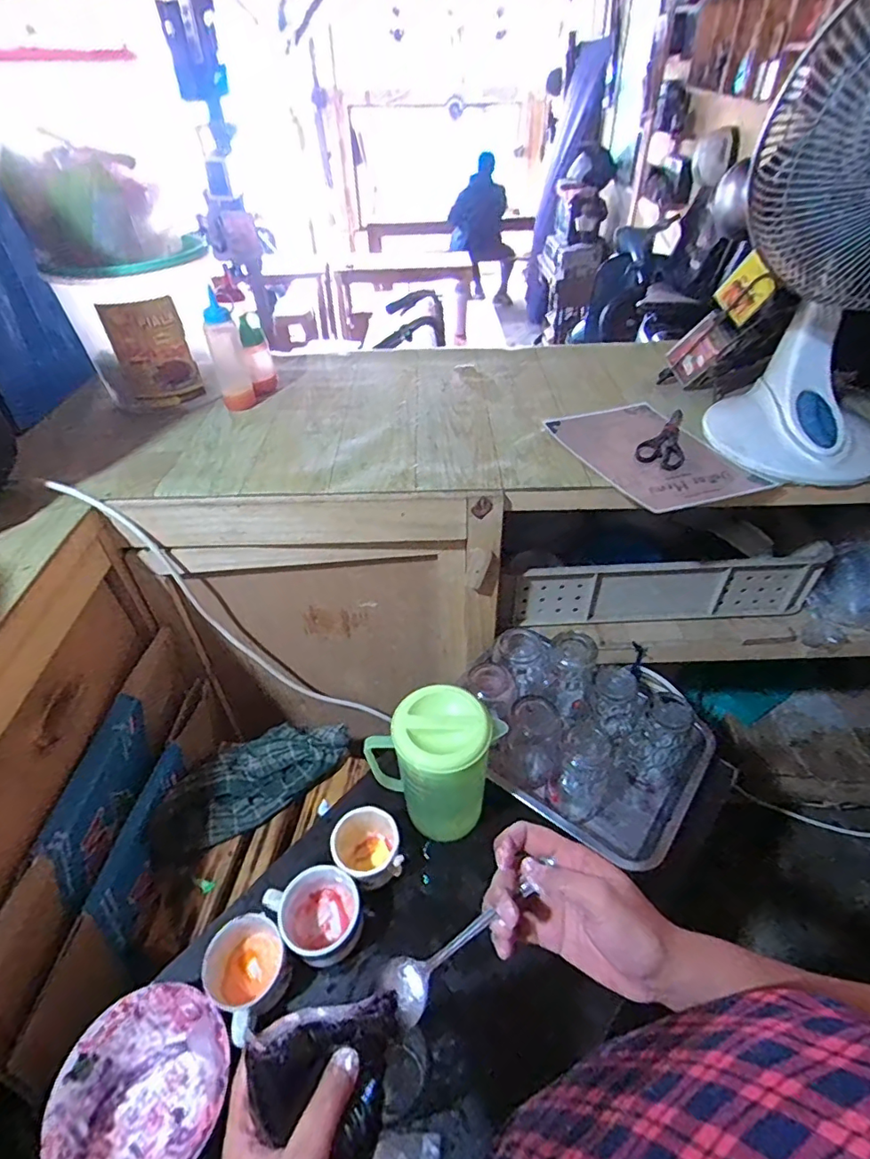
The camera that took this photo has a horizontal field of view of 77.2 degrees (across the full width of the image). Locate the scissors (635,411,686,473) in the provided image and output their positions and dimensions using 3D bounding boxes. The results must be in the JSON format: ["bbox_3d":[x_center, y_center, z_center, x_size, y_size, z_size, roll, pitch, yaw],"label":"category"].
[{"bbox_3d":[0.368,-0.223,0.854,0.067,0.007,0.184,21,46,24],"label":"scissors"}]

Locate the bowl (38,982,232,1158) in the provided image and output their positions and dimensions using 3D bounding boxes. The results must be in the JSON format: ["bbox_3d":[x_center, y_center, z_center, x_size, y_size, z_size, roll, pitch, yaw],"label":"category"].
[{"bbox_3d":[-0.266,0.475,0.505,0.144,0.053,0.150,0,44,0],"label":"bowl"}]

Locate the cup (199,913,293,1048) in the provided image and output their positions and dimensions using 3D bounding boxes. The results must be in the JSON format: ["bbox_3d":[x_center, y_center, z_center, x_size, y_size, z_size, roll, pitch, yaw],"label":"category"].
[{"bbox_3d":[-0.193,0.407,0.568,0.101,0.064,0.080,32,53,30],"label":"cup"}]

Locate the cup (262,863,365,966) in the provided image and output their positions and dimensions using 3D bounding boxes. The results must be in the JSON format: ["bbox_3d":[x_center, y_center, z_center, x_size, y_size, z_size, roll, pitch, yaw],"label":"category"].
[{"bbox_3d":[-0.127,0.370,0.605,0.084,0.061,0.084,0,44,0],"label":"cup"}]

